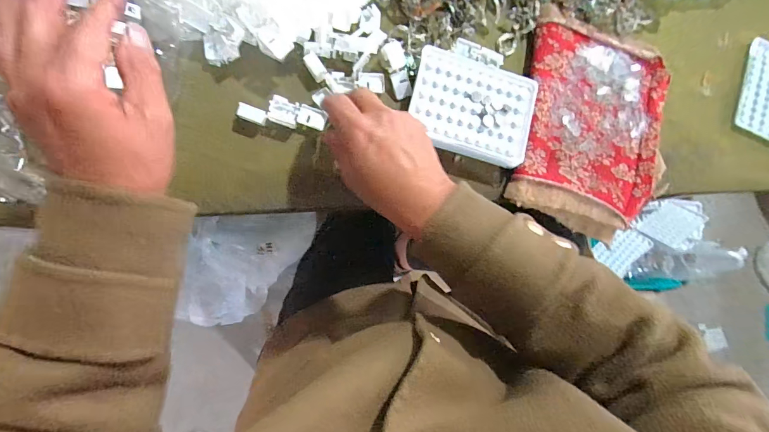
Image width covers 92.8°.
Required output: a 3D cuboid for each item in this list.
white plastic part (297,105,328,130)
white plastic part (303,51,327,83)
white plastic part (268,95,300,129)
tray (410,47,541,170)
[{"bbox_3d":[-0.072,-0.099,0.368,0.028,0.004,0.020,18,83,-6],"label":"white plastic part"},{"bbox_3d":[-0.070,-0.150,0.371,0.013,0.015,0.025,-34,92,-11],"label":"white plastic part"},{"bbox_3d":[-0.100,-0.104,0.364,0.028,0.008,0.026,13,83,-9],"label":"white plastic part"},{"bbox_3d":[0.093,-0.115,0.385,0.128,0.015,0.102,14,83,-9],"label":"tray"}]

